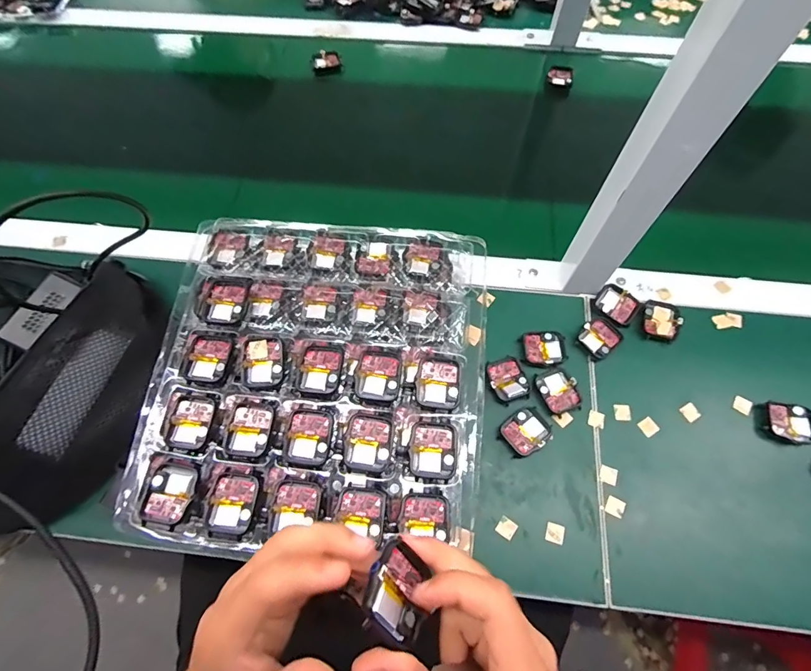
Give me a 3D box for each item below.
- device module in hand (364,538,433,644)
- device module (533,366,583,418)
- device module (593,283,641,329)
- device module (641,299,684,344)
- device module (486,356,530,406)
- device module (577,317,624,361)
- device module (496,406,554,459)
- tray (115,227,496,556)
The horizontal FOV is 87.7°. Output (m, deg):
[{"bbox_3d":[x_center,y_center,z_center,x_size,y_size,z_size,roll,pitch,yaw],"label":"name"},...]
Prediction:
[{"bbox_3d":[-0.002,0.135,0.224,0.041,0.005,0.042,56,34,-8],"label":"device module in hand"},{"bbox_3d":[0.154,0.056,0.424,0.036,0.007,0.046,-28,68,-12],"label":"device module"},{"bbox_3d":[0.231,-0.034,0.460,0.044,0.006,0.041,32,70,14],"label":"device module"},{"bbox_3d":[0.276,-0.016,0.455,0.038,0.008,0.044,11,66,6],"label":"device module"},{"bbox_3d":[0.105,0.045,0.430,0.038,0.007,0.047,-18,66,-7],"label":"device module"},{"bbox_3d":[0.207,0.002,0.450,0.043,0.005,0.037,-40,71,-16],"label":"device module"},{"bbox_3d":[0.116,0.093,0.409,0.046,0.009,0.038,-35,69,-14],"label":"device module"},{"bbox_3d":[-0.075,0.026,0.367,0.273,0.027,0.286,5,65,3],"label":"tray"}]

